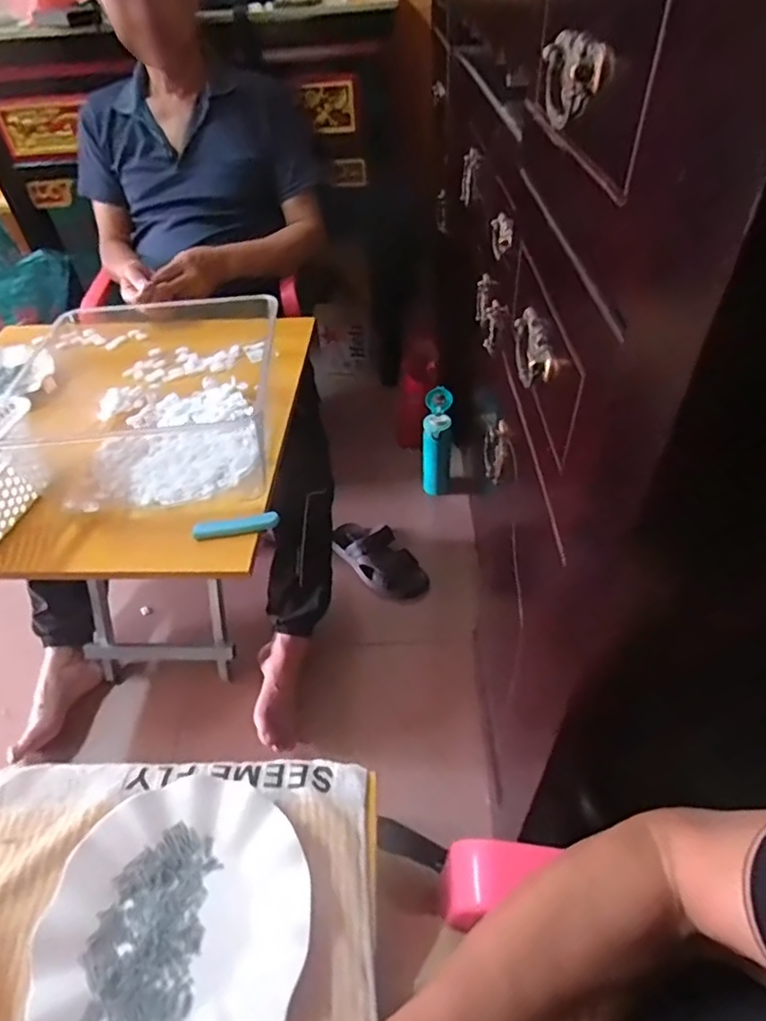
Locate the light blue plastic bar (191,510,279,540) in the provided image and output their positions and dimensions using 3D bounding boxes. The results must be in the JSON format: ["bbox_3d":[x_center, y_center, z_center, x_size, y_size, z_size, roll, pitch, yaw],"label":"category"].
[{"bbox_3d":[-0.176,0.018,0.674,0.102,0.013,0.020,-6,46,-2],"label":"light blue plastic bar"}]

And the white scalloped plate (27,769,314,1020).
[{"bbox_3d":[-0.143,0.288,0.393,0.178,0.022,0.183,-2,46,2],"label":"white scalloped plate"}]

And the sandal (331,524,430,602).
[{"bbox_3d":[-0.015,0.107,1.245,0.105,0.103,0.244,-36,54,-27],"label":"sandal"}]

